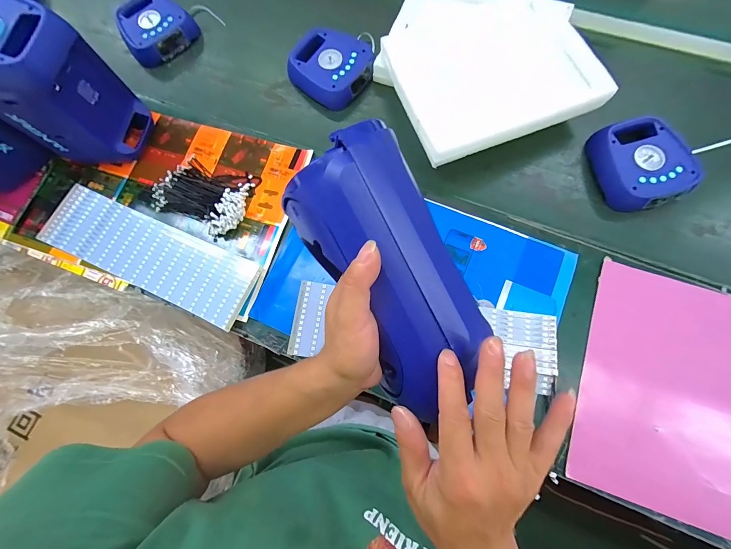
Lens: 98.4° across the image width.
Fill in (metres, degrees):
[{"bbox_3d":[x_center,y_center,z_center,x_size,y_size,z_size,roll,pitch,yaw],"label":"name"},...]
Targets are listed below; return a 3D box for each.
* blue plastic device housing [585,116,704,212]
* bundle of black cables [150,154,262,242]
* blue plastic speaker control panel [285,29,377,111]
[{"bbox_3d":[0.528,-0.210,0.607,0.156,0.064,0.171,-8,75,1],"label":"blue plastic device housing"},{"bbox_3d":[-0.322,-0.169,0.637,0.189,0.054,0.147,24,78,9],"label":"bundle of black cables"},{"bbox_3d":[-0.079,-0.454,0.703,0.163,0.067,0.160,-43,77,-8],"label":"blue plastic speaker control panel"}]

